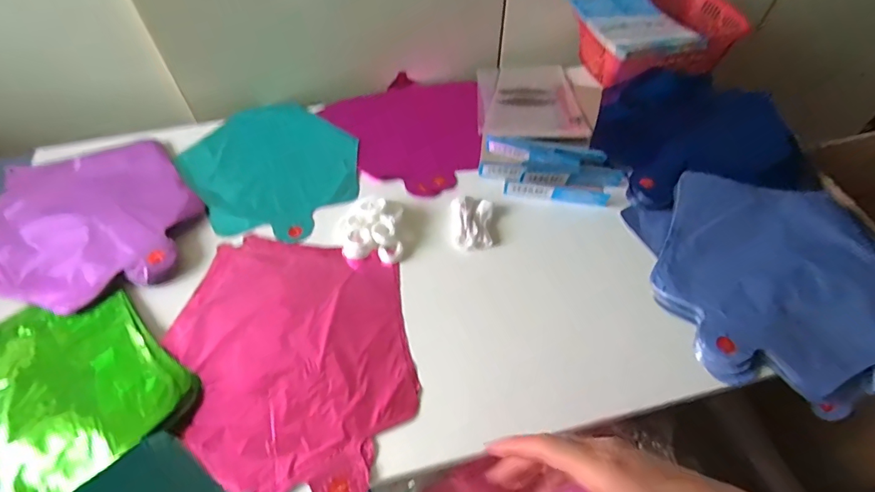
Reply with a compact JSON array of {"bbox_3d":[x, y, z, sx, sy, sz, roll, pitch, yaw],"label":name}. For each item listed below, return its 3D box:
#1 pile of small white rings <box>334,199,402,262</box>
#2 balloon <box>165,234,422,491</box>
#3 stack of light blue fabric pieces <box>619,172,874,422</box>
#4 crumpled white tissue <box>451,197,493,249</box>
[{"bbox_3d":[-0.074,-0.014,0.480,0.071,0.030,0.064,-4,53,-3],"label":"pile of small white rings"},{"bbox_3d":[-0.131,0.095,0.414,0.224,0.008,0.237,3,53,5],"label":"balloon"},{"bbox_3d":[0.358,0.028,0.459,0.286,0.043,0.253,-5,53,-3],"label":"stack of light blue fabric pieces"},{"bbox_3d":[0.038,-0.029,0.496,0.043,0.017,0.067,0,53,0],"label":"crumpled white tissue"}]

